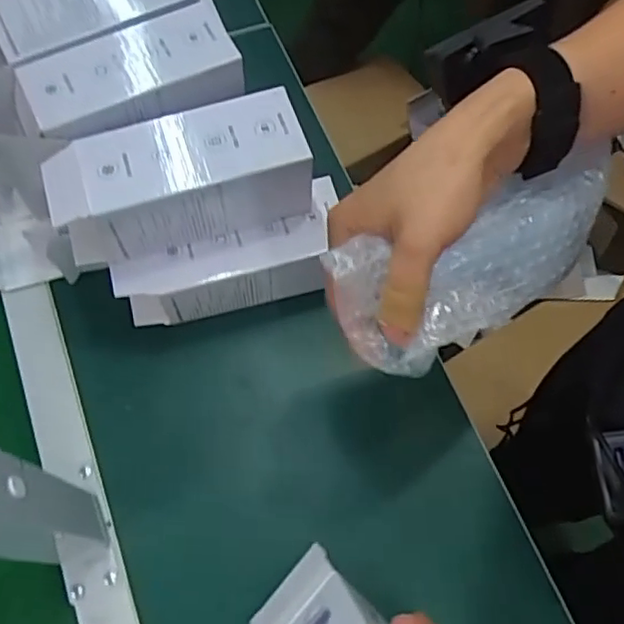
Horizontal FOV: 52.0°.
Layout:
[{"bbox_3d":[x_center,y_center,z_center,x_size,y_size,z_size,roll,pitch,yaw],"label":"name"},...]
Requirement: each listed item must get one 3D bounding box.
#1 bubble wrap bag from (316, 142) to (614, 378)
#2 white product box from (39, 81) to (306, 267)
[{"bbox_3d":[0.092,-0.034,0.367,0.179,0.050,0.078,-28,111,-16],"label":"bubble wrap bag"},{"bbox_3d":[-0.098,-0.099,0.482,0.188,0.077,0.077,-16,68,-7],"label":"white product box"}]

